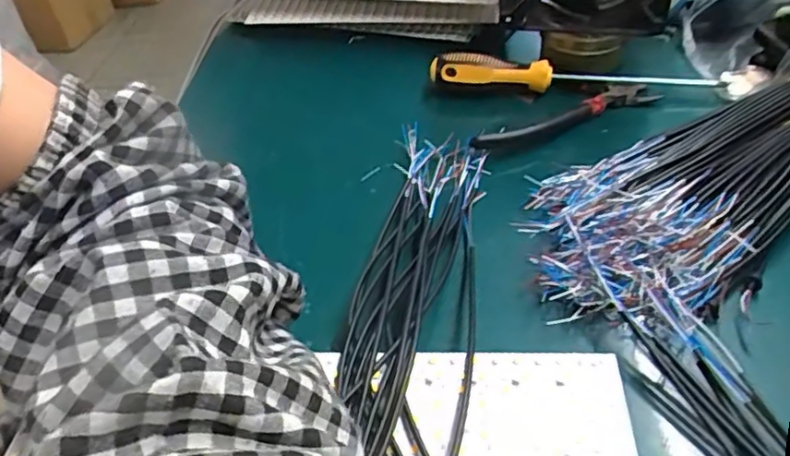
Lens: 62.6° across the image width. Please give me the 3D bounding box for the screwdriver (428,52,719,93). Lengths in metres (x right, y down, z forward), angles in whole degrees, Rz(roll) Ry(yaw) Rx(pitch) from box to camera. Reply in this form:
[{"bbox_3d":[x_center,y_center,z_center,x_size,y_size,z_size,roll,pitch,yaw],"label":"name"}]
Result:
[{"bbox_3d":[0.122,-0.110,0.463,0.192,0.025,0.018,3,43,12],"label":"screwdriver"}]

